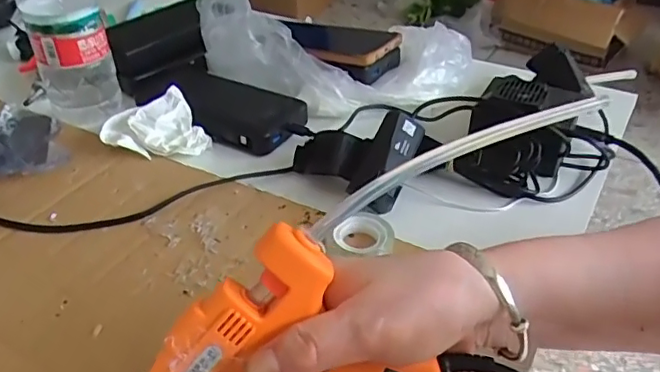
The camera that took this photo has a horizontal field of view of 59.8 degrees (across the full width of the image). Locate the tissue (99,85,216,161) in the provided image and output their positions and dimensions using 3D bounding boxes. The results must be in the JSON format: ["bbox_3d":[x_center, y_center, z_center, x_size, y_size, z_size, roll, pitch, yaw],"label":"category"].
[{"bbox_3d":[-0.152,-0.050,0.496,0.080,0.033,0.061,-18,40,-23],"label":"tissue"}]

